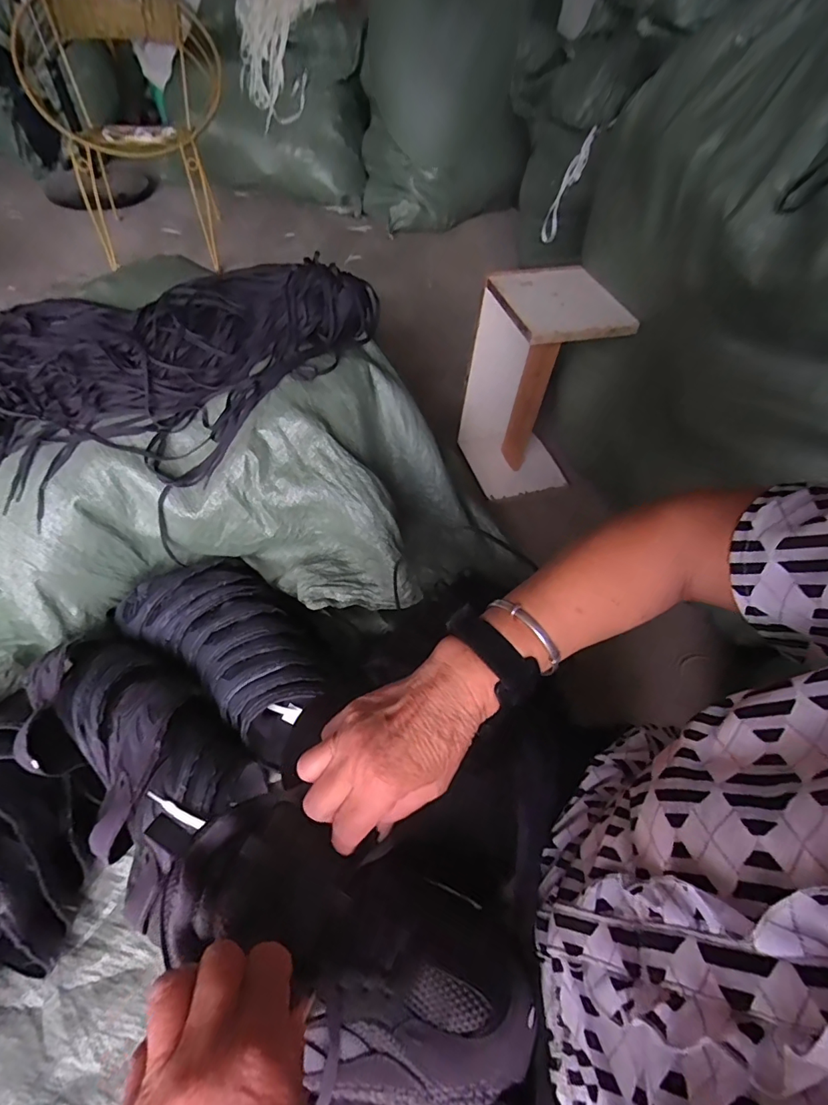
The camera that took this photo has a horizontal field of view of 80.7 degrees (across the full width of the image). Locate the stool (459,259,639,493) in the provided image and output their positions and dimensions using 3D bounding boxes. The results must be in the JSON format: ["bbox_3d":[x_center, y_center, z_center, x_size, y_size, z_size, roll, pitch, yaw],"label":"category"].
[{"bbox_3d":[0.246,-0.332,1.039,0.216,0.429,0.218,-13,57,-14],"label":"stool"}]

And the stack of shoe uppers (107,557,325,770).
[{"bbox_3d":[-0.263,0.124,0.733,0.351,0.102,0.193,33,59,18],"label":"stack of shoe uppers"}]

